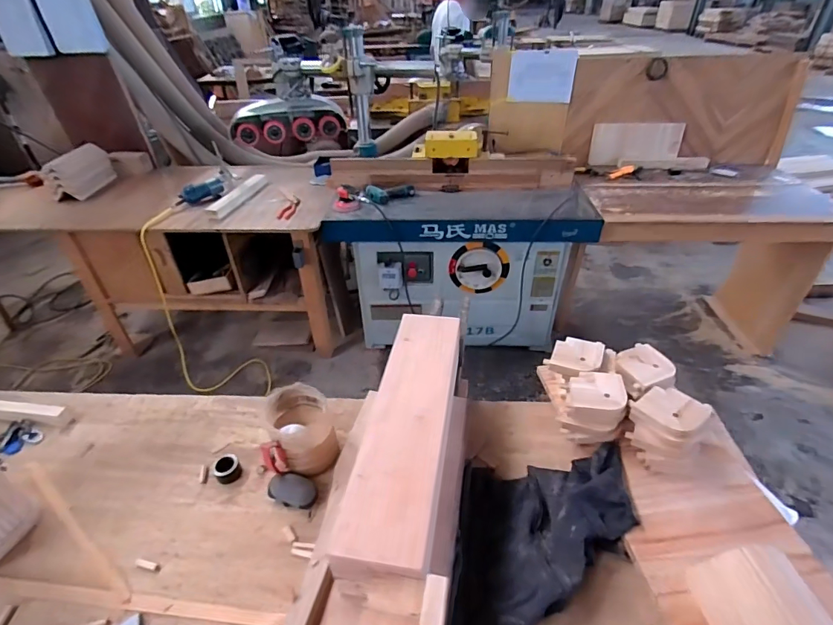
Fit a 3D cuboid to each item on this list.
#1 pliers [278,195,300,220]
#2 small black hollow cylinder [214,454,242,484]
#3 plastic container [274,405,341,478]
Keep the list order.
[{"bbox_3d":[-0.532,-0.443,1.810,0.057,0.019,0.214,2,37,6],"label":"pliers"},{"bbox_3d":[-0.359,0.293,0.813,0.043,0.024,0.052,-12,39,-14],"label":"small black hollow cylinder"},{"bbox_3d":[-0.214,0.228,0.820,0.103,0.106,0.126,-16,40,-20],"label":"plastic container"}]

